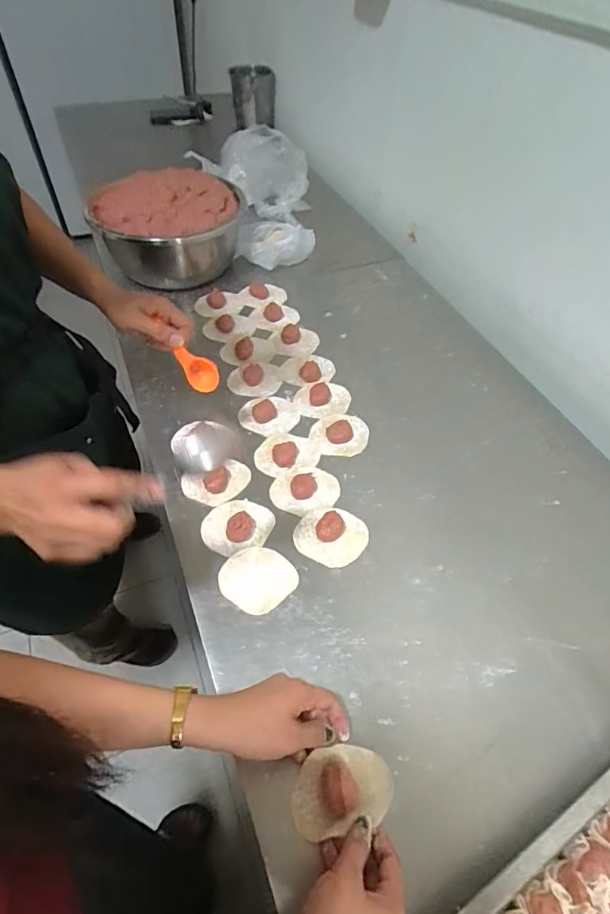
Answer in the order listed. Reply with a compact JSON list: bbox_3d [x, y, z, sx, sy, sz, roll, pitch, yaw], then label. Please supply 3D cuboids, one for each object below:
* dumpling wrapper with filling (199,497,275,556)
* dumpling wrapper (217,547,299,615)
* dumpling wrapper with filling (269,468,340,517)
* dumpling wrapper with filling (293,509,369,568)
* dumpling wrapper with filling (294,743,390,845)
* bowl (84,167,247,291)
[{"bbox_3d":[-0.084,0.081,0.588,0.087,0.013,0.072,-15,53,-14],"label":"dumpling wrapper with filling"},{"bbox_3d":[-0.054,0.139,0.546,0.081,0.004,0.076,1,51,-2],"label":"dumpling wrapper"},{"bbox_3d":[0.001,0.043,0.624,0.089,0.012,0.069,-20,55,-18],"label":"dumpling wrapper with filling"},{"bbox_3d":[0.033,0.091,0.579,0.083,0.021,0.074,23,53,15],"label":"dumpling wrapper with filling"},{"bbox_3d":[0.031,0.292,0.420,0.086,0.017,0.060,-10,55,-10],"label":"dumpling wrapper with filling"},{"bbox_3d":[-0.262,-0.441,0.919,0.265,0.132,0.293,-14,53,-14],"label":"bowl"}]

